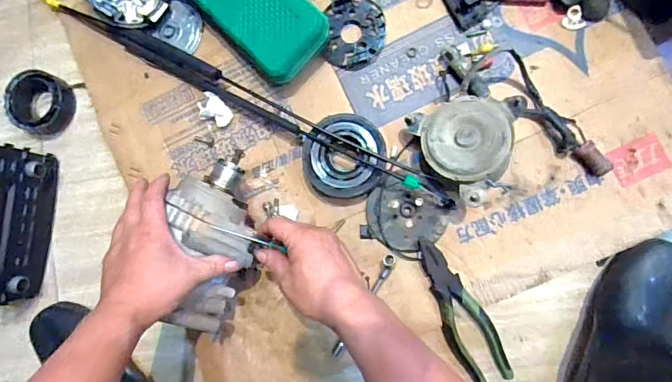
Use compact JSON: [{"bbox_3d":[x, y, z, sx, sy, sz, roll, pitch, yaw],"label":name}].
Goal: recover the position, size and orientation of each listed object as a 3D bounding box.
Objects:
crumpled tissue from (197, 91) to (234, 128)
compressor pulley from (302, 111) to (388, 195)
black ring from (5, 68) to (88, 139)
[{"bbox_3d":[-0.167,-0.109,0.565,0.047,0.019,0.035,43,92,7],"label":"crumpled tissue"},{"bbox_3d":[0.011,-0.044,0.531,0.100,0.039,0.102,0,87,7],"label":"compressor pulley"},{"bbox_3d":[-0.448,-0.132,0.627,0.094,0.031,0.093,12,88,7],"label":"black ring"}]

